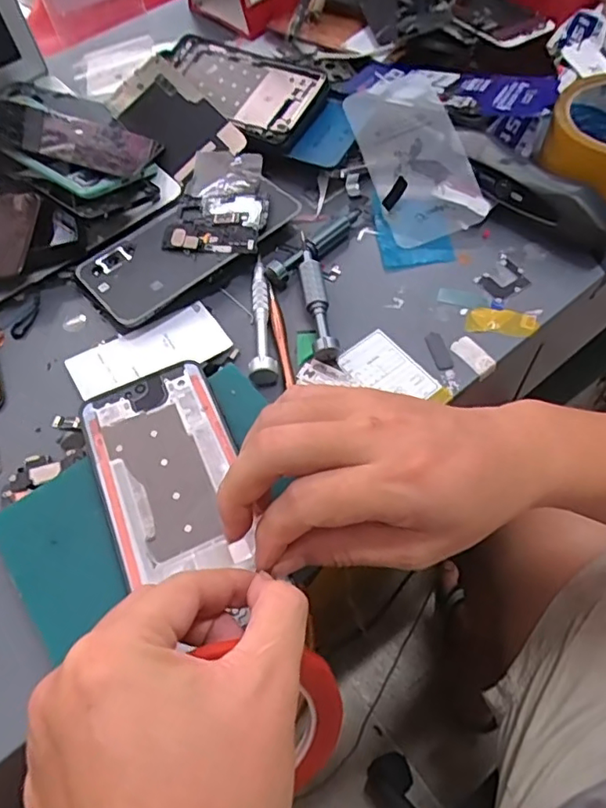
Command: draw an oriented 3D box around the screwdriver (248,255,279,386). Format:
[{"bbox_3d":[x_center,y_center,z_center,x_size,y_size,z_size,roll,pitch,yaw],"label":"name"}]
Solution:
[{"bbox_3d":[-0.027,-0.059,0.385,0.017,0.016,0.098,-5,59,2],"label":"screwdriver"}]

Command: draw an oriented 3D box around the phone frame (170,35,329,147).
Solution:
[{"bbox_3d":[-0.060,-0.271,0.482,0.167,0.008,0.074,31,78,22],"label":"phone frame"}]

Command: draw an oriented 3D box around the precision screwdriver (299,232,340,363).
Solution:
[{"bbox_3d":[0.008,-0.075,0.386,0.016,0.020,0.102,-9,59,0],"label":"precision screwdriver"}]

